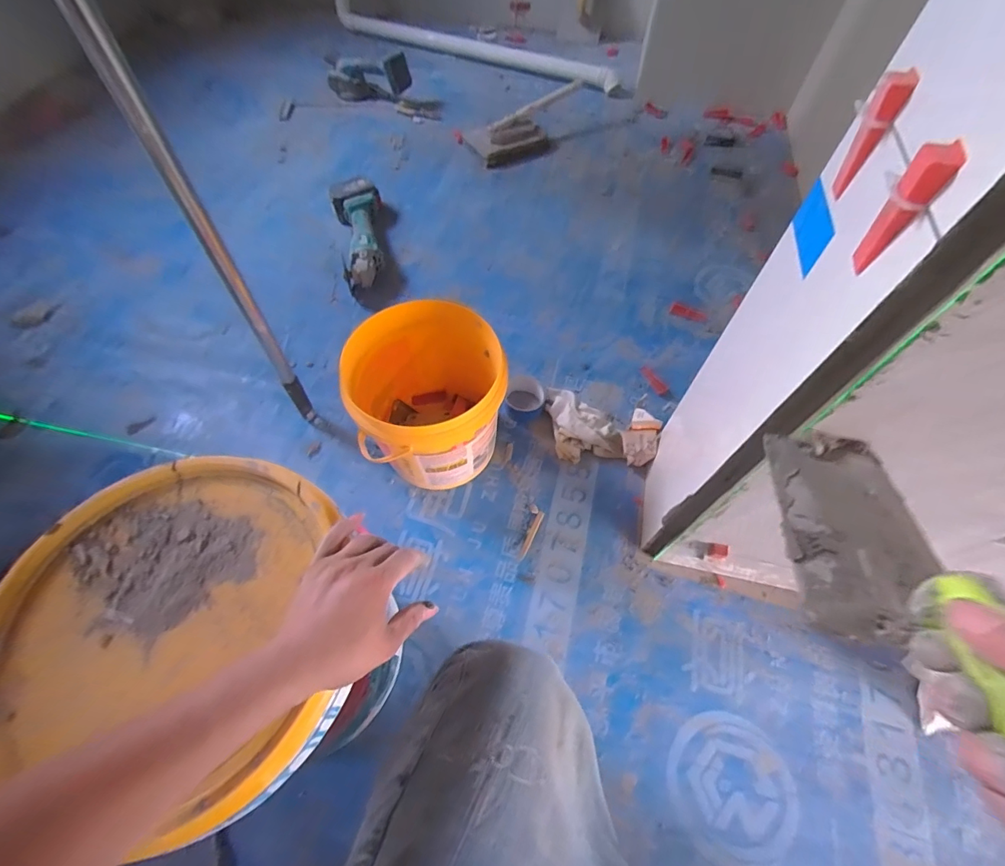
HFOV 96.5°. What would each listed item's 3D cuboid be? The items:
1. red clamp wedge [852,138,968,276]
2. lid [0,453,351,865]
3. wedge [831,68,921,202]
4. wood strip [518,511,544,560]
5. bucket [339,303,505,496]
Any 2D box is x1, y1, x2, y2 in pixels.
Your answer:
[{"bbox_3d":[0.242,-0.134,0.276,0.022,0.077,0.017,39,67,19],"label":"red clamp wedge"},{"bbox_3d":[-0.278,0.154,0.392,0.291,0.045,0.273,0,60,0],"label":"lid"},{"bbox_3d":[0.264,-0.215,0.328,0.017,0.080,0.017,16,61,8],"label":"wedge"},{"bbox_3d":[0.050,0.175,0.766,0.013,0.004,0.090,23,63,12],"label":"wood strip"},{"bbox_3d":[-0.115,-0.053,0.762,0.235,0.253,0.236,0,60,0],"label":"bucket"}]

